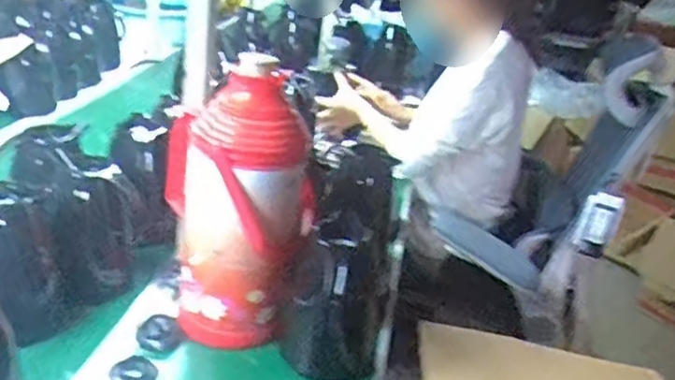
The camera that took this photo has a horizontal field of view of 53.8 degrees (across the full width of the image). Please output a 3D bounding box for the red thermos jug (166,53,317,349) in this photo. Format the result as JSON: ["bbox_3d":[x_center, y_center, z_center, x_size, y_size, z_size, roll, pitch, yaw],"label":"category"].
[{"bbox_3d":[-0.126,0.019,0.889,0.193,0.349,0.139,1,26,-12],"label":"red thermos jug"}]

